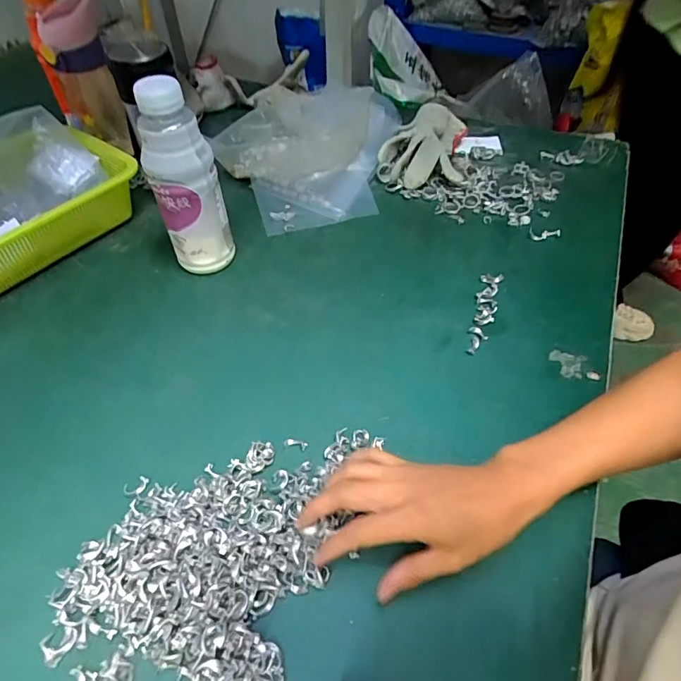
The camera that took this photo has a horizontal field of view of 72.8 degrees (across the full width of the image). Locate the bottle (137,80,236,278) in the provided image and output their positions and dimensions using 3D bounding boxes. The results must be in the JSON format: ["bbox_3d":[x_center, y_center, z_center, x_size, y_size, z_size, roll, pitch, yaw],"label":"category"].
[{"bbox_3d":[-0.155,-0.155,0.474,0.053,0.200,0.054,0,49,0],"label":"bottle"}]

